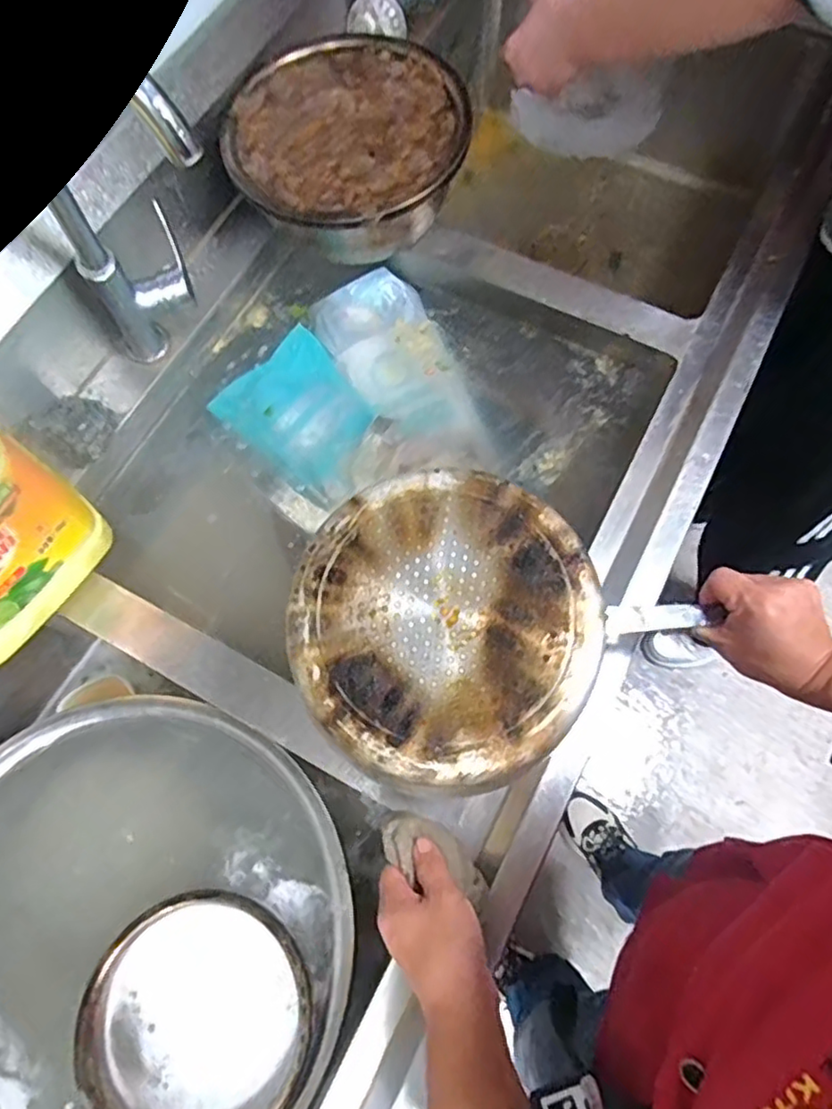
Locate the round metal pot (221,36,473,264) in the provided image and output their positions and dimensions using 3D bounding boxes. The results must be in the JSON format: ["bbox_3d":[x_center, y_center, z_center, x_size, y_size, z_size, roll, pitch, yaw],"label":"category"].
[{"bbox_3d":[-0.077,-0.454,0.724,0.260,0.094,0.249,-1,70,2],"label":"round metal pot"}]

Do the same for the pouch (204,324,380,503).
[{"bbox_3d":[-0.138,-0.175,0.797,0.192,0.034,0.165,39,76,14],"label":"pouch"}]

